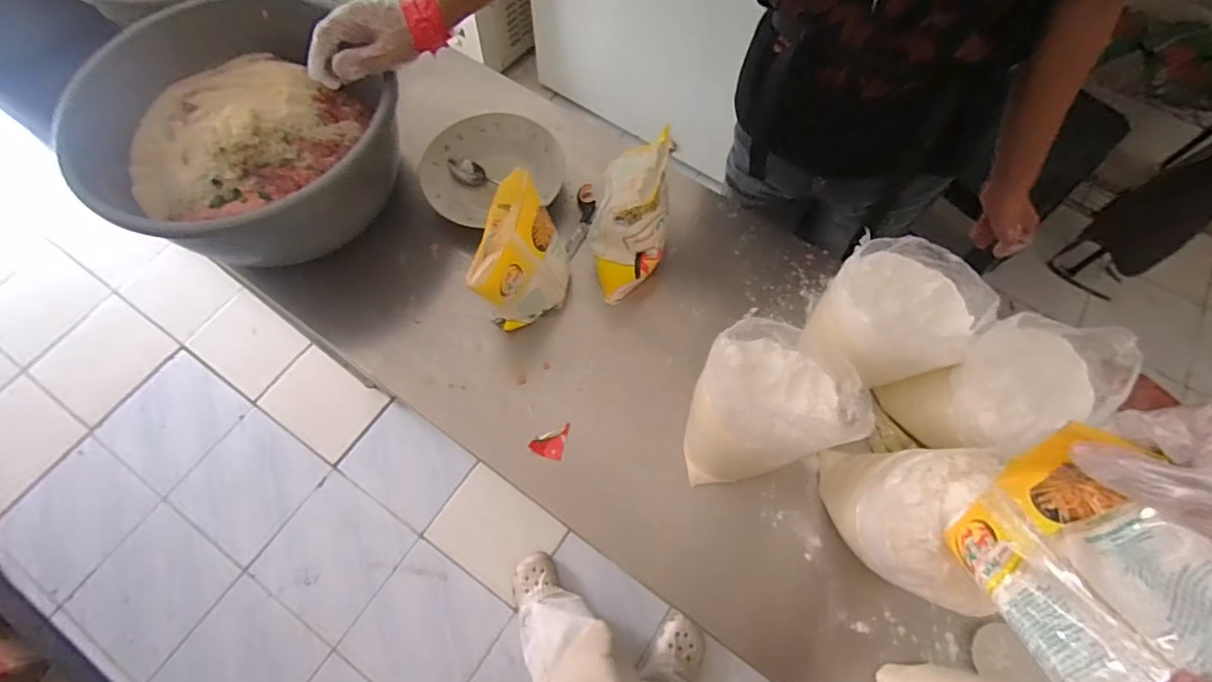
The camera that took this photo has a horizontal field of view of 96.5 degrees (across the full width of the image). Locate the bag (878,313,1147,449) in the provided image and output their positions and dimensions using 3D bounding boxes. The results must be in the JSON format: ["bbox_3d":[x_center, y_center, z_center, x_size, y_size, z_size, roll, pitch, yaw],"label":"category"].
[{"bbox_3d":[0.407,0.058,0.564,0.140,0.165,0.114,-18,68,-6],"label":"bag"}]

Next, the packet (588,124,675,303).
[{"bbox_3d":[0.032,-0.149,0.683,0.093,0.142,0.155,3,68,3],"label":"packet"}]

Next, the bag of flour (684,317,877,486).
[{"bbox_3d":[0.165,0.072,0.579,0.146,0.154,0.137,-1,68,1],"label":"bag of flour"}]

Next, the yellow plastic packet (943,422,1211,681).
[{"bbox_3d":[0.293,0.141,0.314,0.030,0.127,0.186,21,26,-8],"label":"yellow plastic packet"}]

